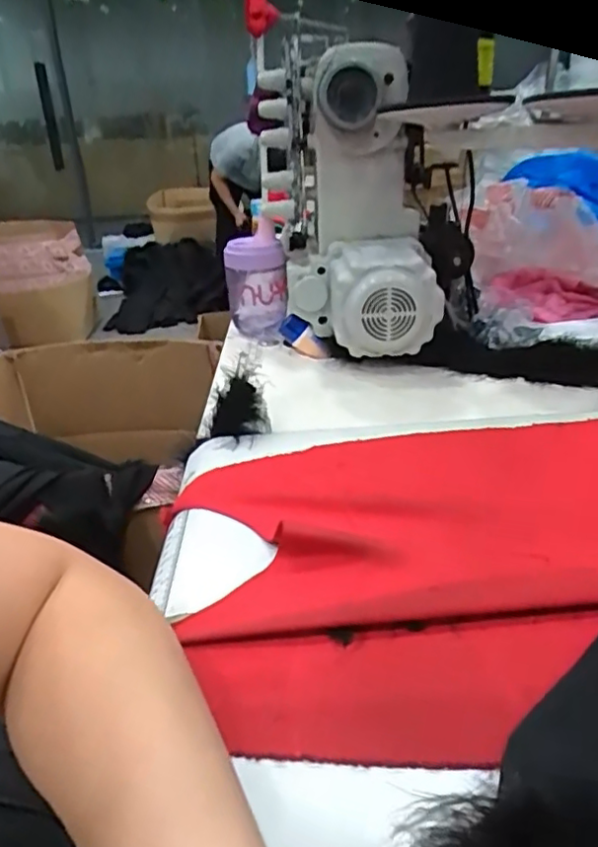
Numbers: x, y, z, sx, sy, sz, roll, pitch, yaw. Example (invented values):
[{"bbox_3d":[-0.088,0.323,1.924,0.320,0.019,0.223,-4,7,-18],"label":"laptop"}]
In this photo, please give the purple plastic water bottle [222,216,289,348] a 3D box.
[{"bbox_3d":[-0.055,-0.177,0.838,0.073,0.139,0.061,-9,27,-12],"label":"purple plastic water bottle"}]

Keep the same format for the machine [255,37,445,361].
[{"bbox_3d":[0.055,-0.238,0.736,0.172,0.305,0.238,-3,26,-1],"label":"machine"}]

